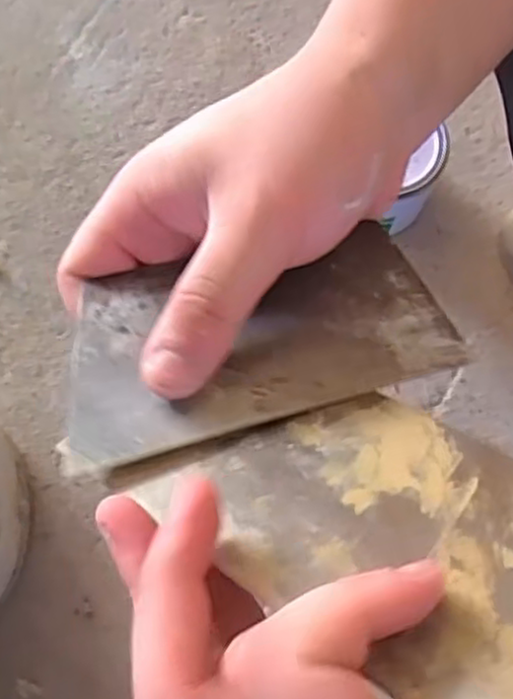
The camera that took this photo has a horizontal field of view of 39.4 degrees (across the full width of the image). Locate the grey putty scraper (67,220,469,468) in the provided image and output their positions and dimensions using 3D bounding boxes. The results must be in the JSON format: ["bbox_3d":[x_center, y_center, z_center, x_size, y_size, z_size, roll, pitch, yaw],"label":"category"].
[{"bbox_3d":[-0.001,-0.007,0.235,0.124,0.004,0.070,-14,53,-14],"label":"grey putty scraper"}]

